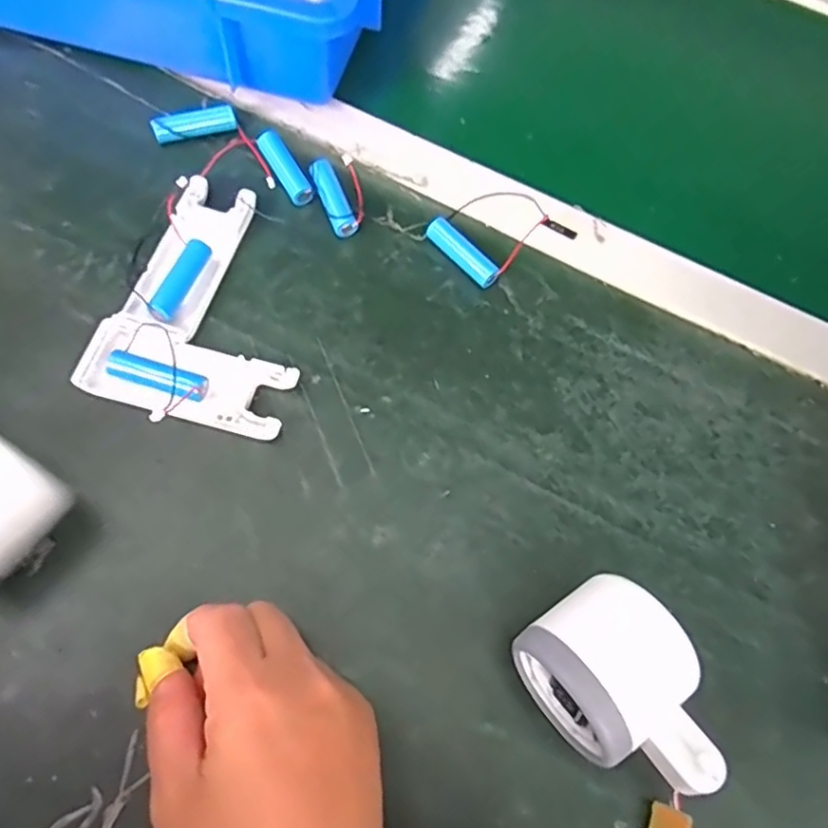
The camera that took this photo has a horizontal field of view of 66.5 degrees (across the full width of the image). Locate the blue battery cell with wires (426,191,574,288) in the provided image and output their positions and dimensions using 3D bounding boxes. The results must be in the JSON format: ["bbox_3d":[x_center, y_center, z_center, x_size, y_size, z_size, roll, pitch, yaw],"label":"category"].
[{"bbox_3d":[0.052,-0.114,0.385,0.079,0.015,0.055,-33,74,-18],"label":"blue battery cell with wires"}]

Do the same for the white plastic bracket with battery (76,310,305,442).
[{"bbox_3d":[-0.116,-0.018,0.324,0.103,0.017,0.042,18,66,2],"label":"white plastic bracket with battery"}]

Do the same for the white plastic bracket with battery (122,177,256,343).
[{"bbox_3d":[-0.124,-0.090,0.352,0.038,0.014,0.095,17,66,2],"label":"white plastic bracket with battery"}]

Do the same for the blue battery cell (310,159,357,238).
[{"bbox_3d":[-0.049,-0.130,0.382,0.015,0.016,0.050,-19,70,-13],"label":"blue battery cell"}]

